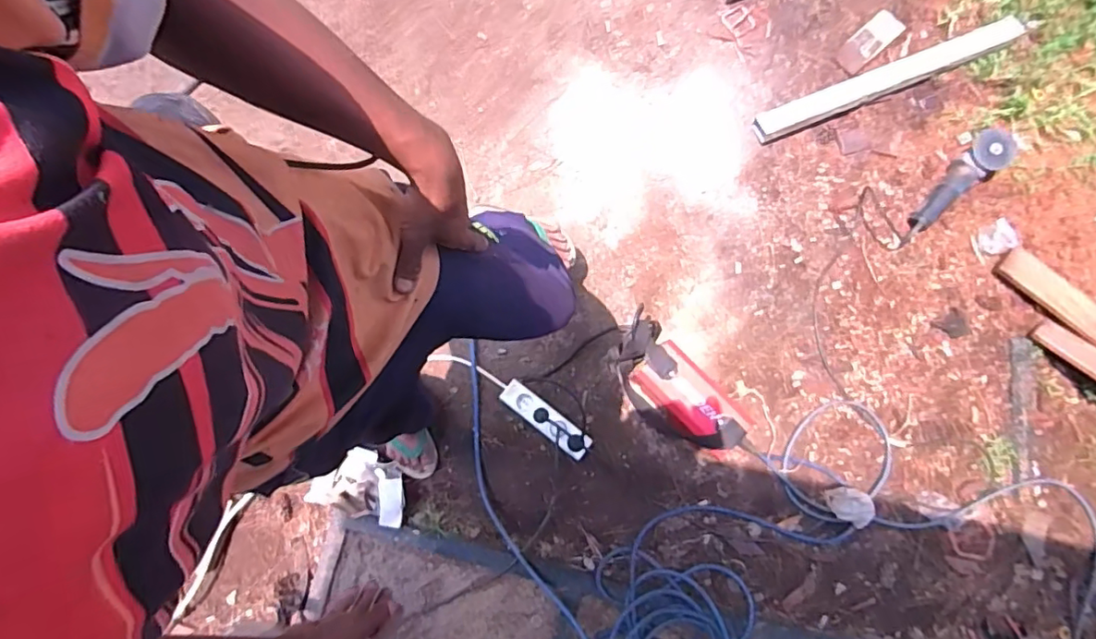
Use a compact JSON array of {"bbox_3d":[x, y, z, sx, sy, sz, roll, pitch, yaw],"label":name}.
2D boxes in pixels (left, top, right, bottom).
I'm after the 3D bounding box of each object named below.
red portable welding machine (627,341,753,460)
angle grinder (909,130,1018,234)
[{"bbox_3d":[0.305,0.184,1.275,0.127,0.172,0.264,-44,84,-5],"label":"red portable welding machine"},{"bbox_3d":[0.992,-0.334,1.352,0.088,0.066,0.303,44,99,7],"label":"angle grinder"}]

